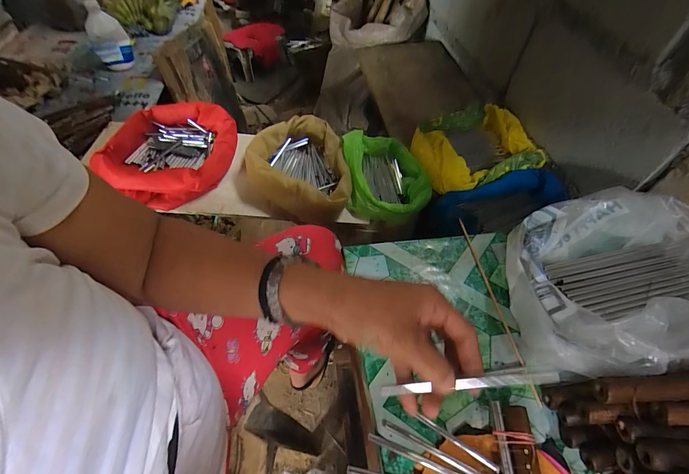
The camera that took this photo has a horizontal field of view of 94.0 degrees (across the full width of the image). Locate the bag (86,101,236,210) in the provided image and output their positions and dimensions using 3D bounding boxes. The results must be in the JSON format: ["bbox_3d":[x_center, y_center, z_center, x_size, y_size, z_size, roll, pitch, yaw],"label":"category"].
[{"bbox_3d":[-0.355,-0.178,0.670,0.244,0.077,0.239,-5,56,-6],"label":"bag"}]

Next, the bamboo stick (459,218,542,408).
[{"bbox_3d":[0.189,0.075,0.407,0.010,0.008,0.247,-5,56,-6],"label":"bamboo stick"}]

